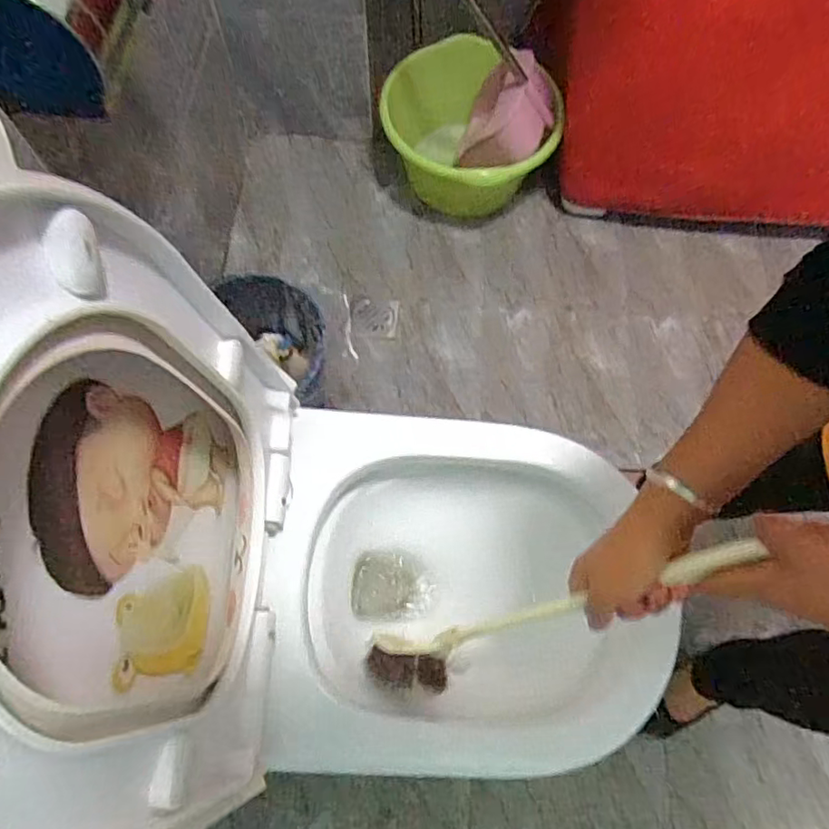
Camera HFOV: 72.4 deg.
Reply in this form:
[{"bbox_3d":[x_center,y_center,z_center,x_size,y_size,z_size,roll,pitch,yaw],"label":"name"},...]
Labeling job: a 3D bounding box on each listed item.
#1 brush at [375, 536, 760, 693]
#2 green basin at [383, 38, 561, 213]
[{"bbox_3d":[0.081,0.194,0.498,0.044,0.435,0.060,3,61,-42],"label":"brush"},{"bbox_3d":[0.102,-0.568,1.184,0.301,0.236,0.324,0,68,0],"label":"green basin"}]

